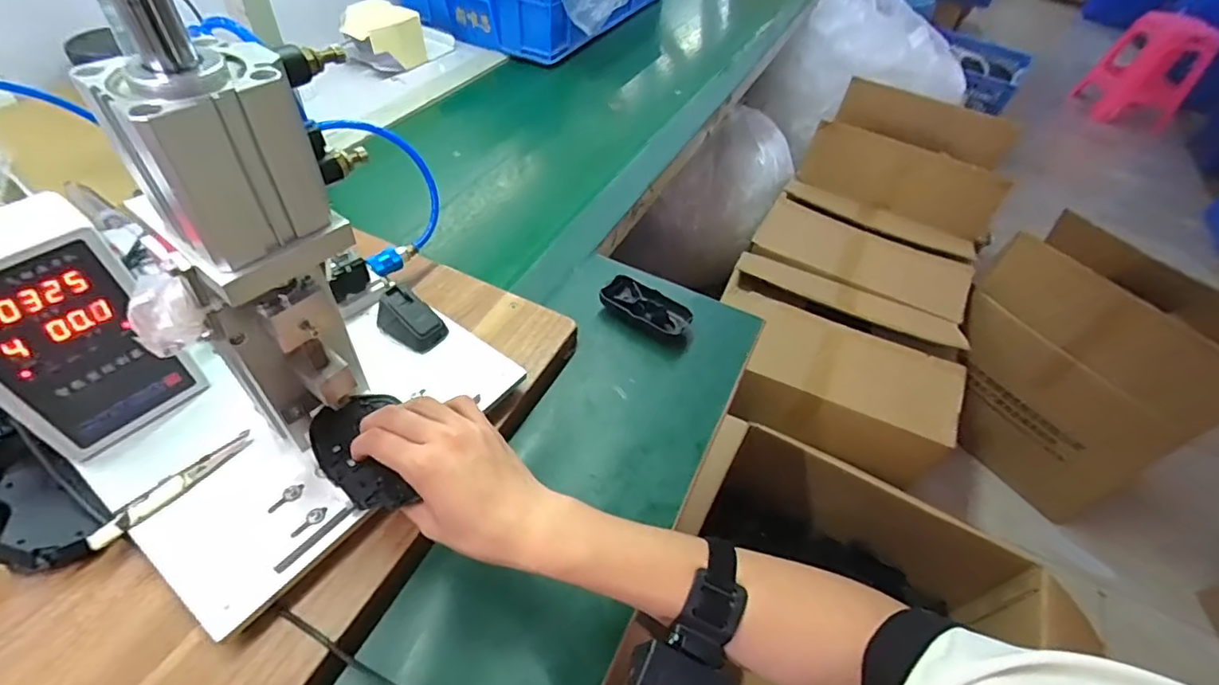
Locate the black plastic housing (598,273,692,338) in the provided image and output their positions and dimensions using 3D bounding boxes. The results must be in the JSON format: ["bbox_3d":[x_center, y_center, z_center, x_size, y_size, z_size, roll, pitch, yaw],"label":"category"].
[{"bbox_3d":[0.044,-0.041,0.660,0.103,0.025,0.051,32,52,20],"label":"black plastic housing"}]

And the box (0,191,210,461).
[{"bbox_3d":[-0.406,-0.009,0.408,0.066,0.175,0.107,33,53,21],"label":"box"}]

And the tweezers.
[{"bbox_3d":[-0.339,0.113,0.432,0.022,0.010,0.116,32,53,20],"label":"tweezers"}]

